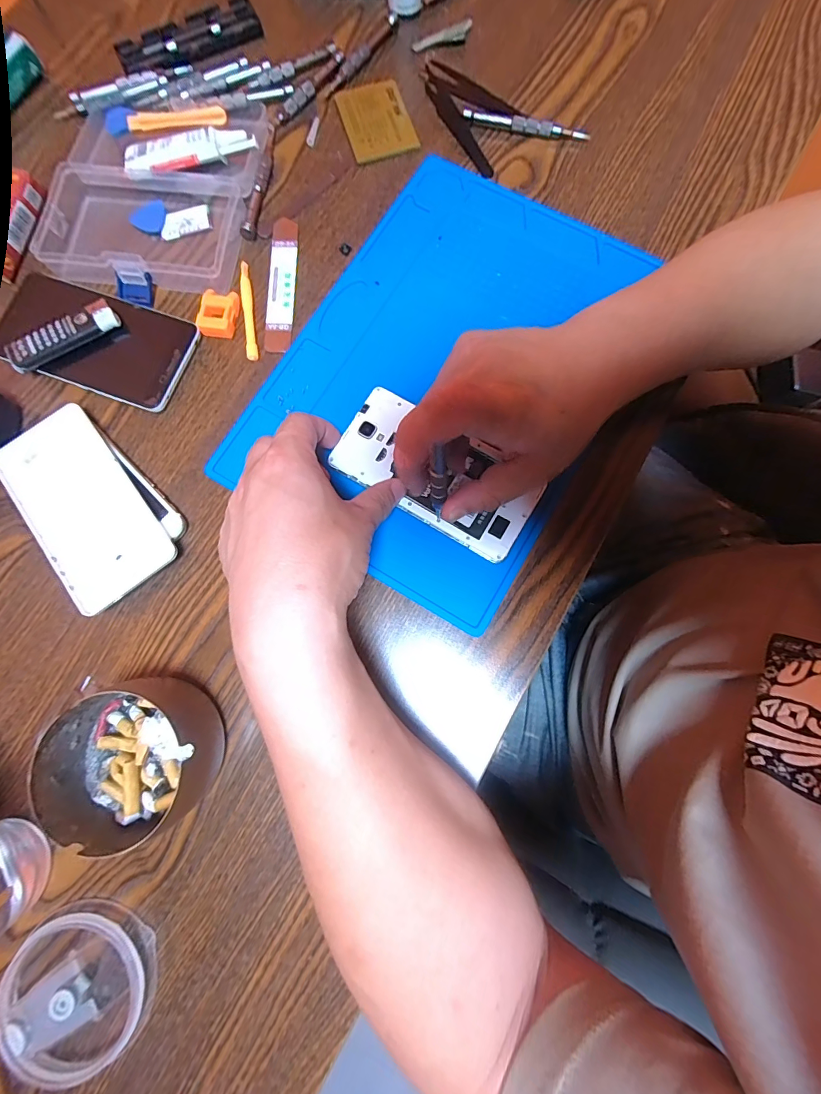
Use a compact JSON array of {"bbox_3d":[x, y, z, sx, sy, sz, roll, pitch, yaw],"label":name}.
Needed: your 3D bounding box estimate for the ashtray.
[{"bbox_3d":[-0.164,0.126,0.251,0.083,0.046,0.086,0,80,1],"label":"ashtray"}]

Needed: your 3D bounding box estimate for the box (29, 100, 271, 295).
[{"bbox_3d":[-0.215,-0.296,0.340,0.171,0.022,0.178,9,80,3],"label":"box"}]

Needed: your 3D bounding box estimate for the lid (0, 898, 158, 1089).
[{"bbox_3d":[-0.191,0.255,0.242,0.079,0.017,0.079,0,80,1],"label":"lid"}]

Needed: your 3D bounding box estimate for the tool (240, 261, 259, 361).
[{"bbox_3d":[-0.125,-0.184,0.327,0.009,0.007,0.083,-8,80,0],"label":"tool"}]

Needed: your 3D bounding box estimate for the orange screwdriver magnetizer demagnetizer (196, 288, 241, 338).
[{"bbox_3d":[-0.147,-0.180,0.324,0.026,0.011,0.035,10,80,3],"label":"orange screwdriver magnetizer demagnetizer"}]

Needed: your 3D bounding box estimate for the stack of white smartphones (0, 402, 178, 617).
[{"bbox_3d":[-0.228,-0.028,0.297,0.074,0.014,0.142,-38,81,-5],"label":"stack of white smartphones"}]

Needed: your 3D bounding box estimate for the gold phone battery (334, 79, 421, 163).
[{"bbox_3d":[-0.029,-0.363,0.357,0.054,0.005,0.074,-18,80,-2],"label":"gold phone battery"}]

